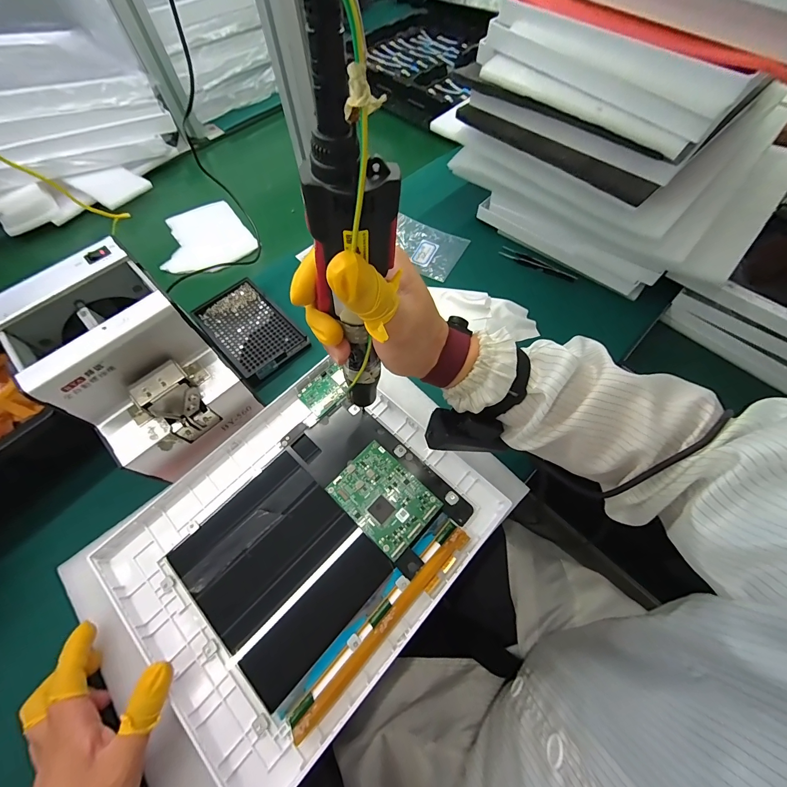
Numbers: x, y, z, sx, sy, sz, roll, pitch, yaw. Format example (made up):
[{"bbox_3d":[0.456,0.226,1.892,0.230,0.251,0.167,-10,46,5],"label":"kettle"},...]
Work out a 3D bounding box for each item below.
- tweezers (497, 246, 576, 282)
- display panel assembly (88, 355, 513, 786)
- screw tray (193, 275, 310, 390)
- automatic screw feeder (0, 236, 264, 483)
[{"bbox_3d":[0.211,-0.189,0.497,0.113,0.007,0.019,30,68,15],"label":"tweezers"},{"bbox_3d":[-0.081,0.136,0.324,0.253,0.022,0.305,40,69,19],"label":"display panel assembly"},{"bbox_3d":[-0.187,-0.084,0.442,0.095,0.019,0.142,-41,69,-17],"label":"screw tray"},{"bbox_3d":[-0.251,-0.028,0.338,0.124,0.133,0.168,-40,69,-17],"label":"automatic screw feeder"}]

